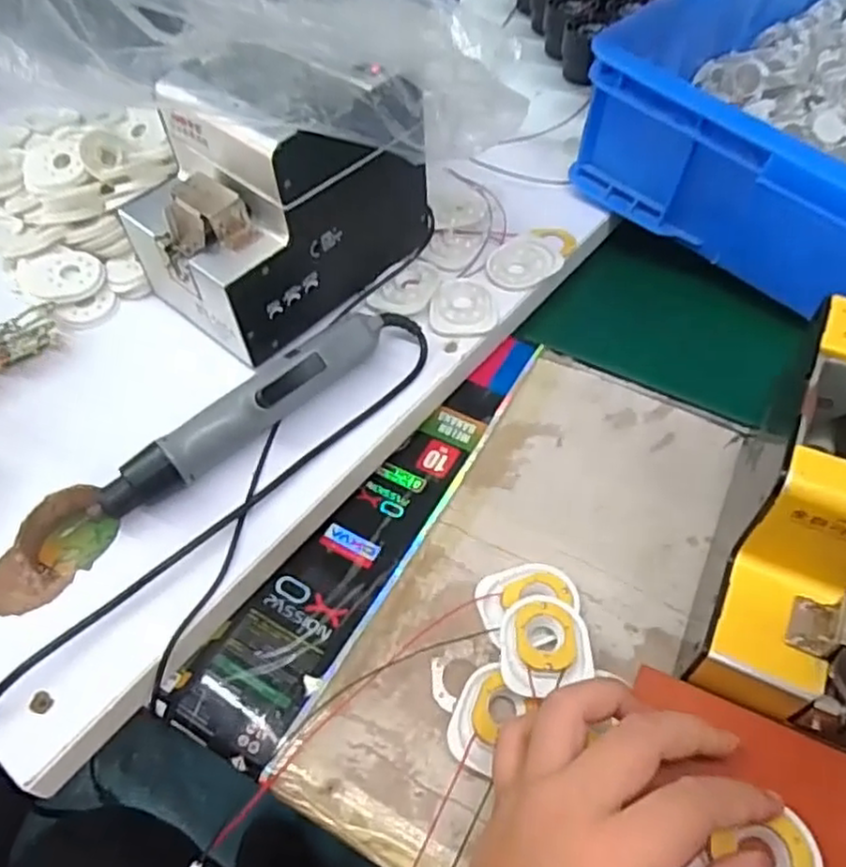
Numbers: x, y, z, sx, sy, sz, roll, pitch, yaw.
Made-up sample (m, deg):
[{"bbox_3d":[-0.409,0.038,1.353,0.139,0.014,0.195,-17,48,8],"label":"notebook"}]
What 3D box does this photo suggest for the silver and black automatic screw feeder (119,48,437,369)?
[{"bbox_3d":[-0.098,-0.169,0.487,0.199,0.155,0.128,-32,58,-19],"label":"silver and black automatic screw feeder"}]

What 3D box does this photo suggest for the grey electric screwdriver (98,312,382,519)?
[{"bbox_3d":[-0.111,-0.012,0.448,0.200,0.046,0.031,-35,60,-21],"label":"grey electric screwdriver"}]

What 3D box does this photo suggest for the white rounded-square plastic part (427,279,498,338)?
[{"bbox_3d":[0.029,-0.095,0.521,0.048,0.007,0.054,-4,54,0],"label":"white rounded-square plastic part"}]

